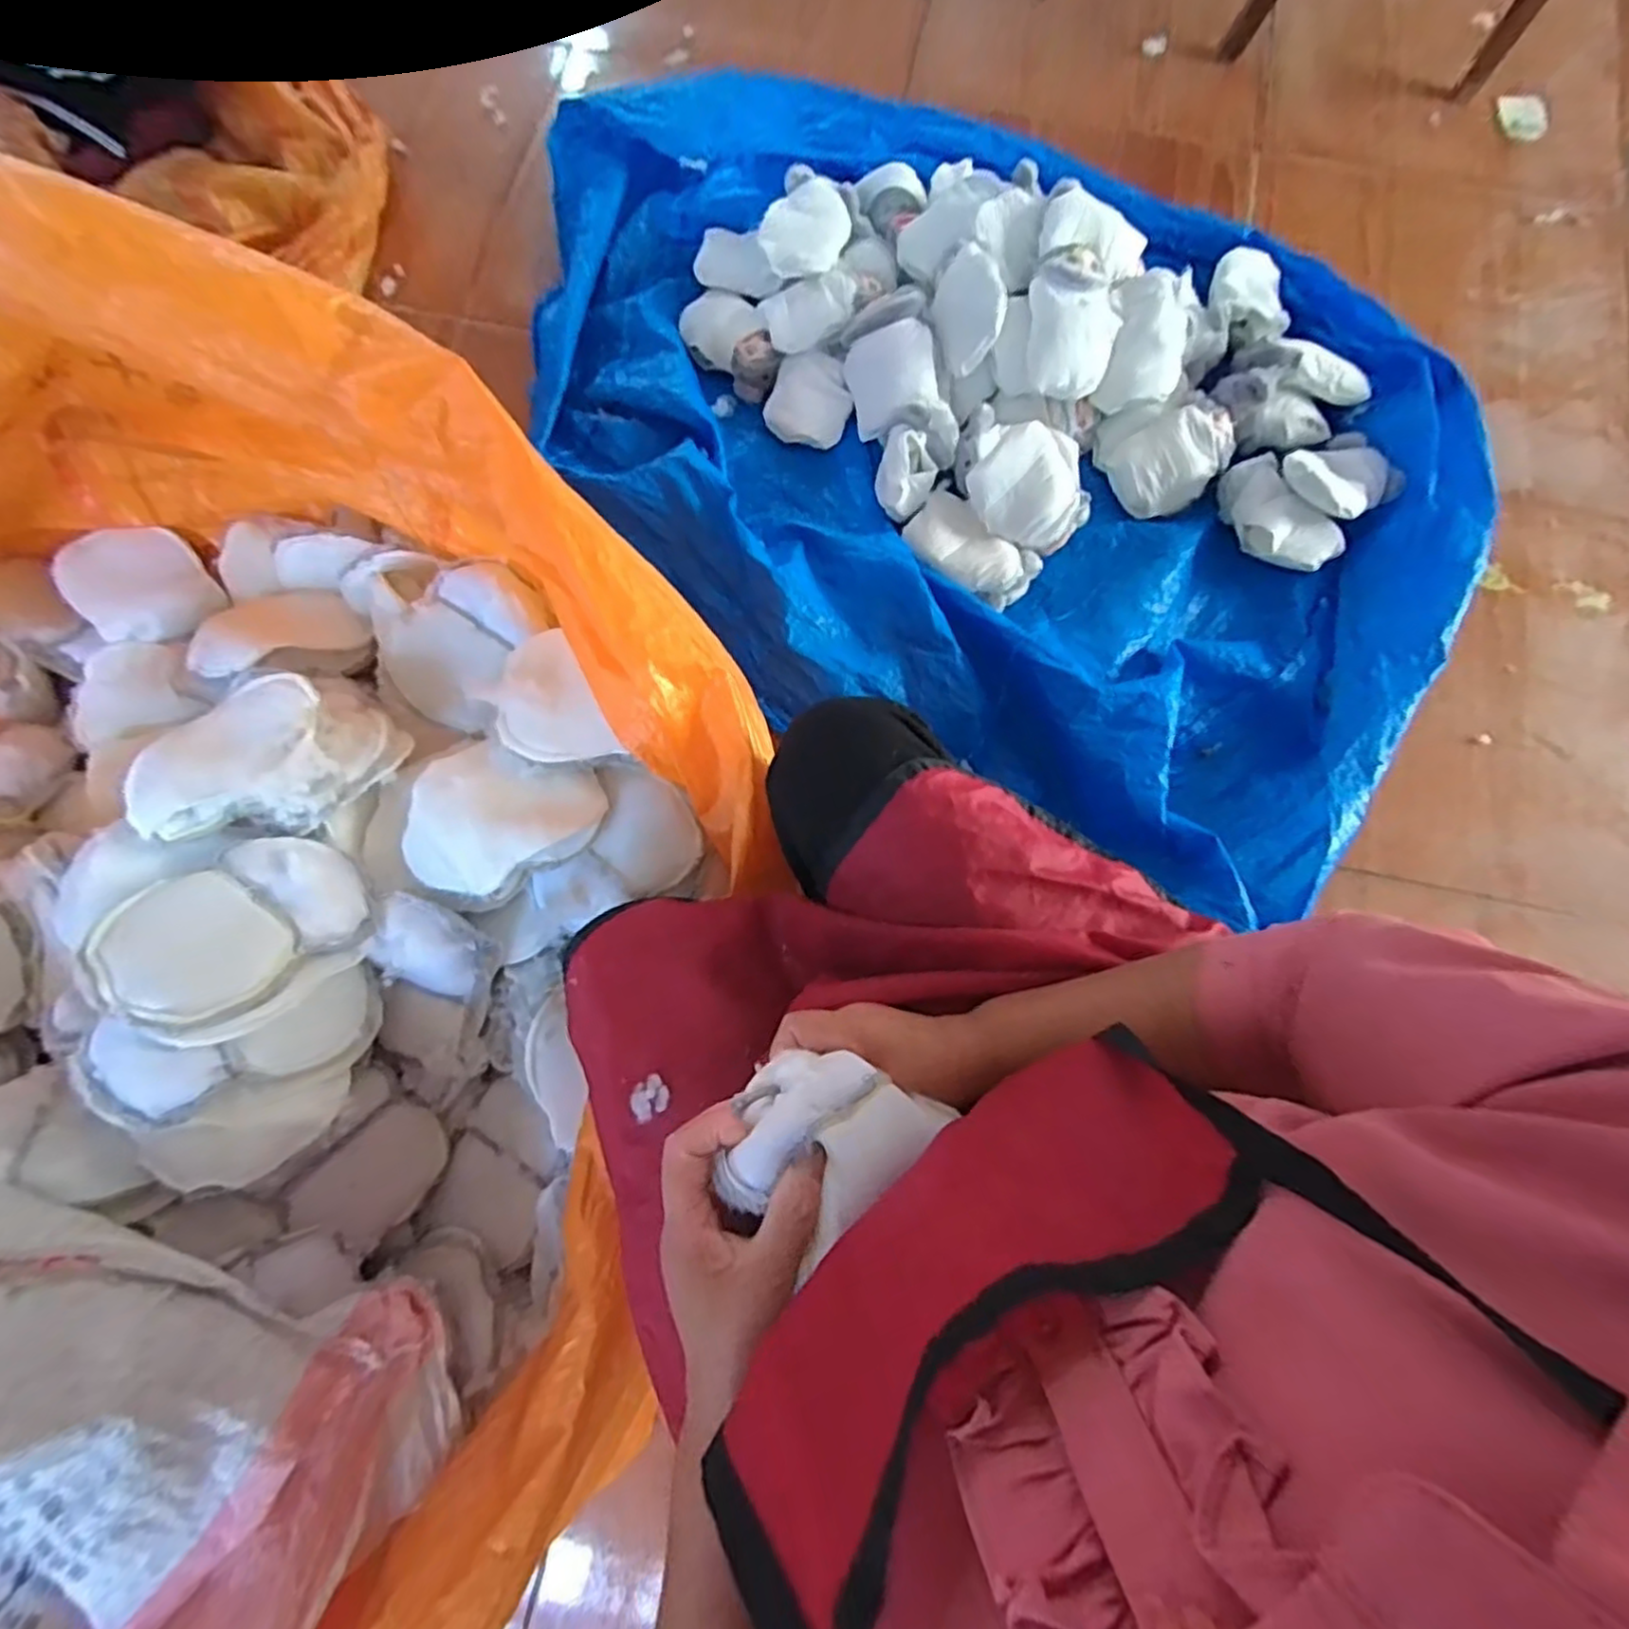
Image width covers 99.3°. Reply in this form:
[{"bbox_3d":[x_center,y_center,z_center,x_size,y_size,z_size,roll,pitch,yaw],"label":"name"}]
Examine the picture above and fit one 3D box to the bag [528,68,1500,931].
[{"bbox_3d":[0.193,-0.558,0.959,1.367,0.161,0.937,29,79,6],"label":"bag"}]

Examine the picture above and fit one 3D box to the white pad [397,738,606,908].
[{"bbox_3d":[-0.285,0.009,0.625,0.163,0.054,0.144,15,78,4],"label":"white pad"}]

